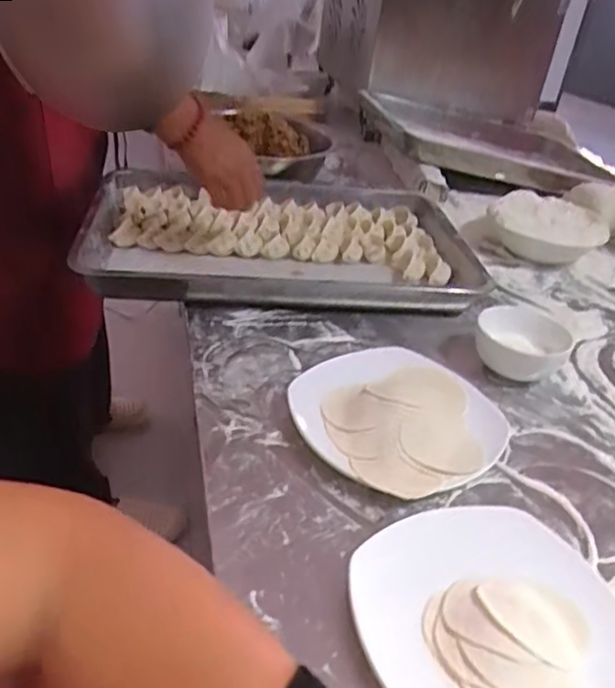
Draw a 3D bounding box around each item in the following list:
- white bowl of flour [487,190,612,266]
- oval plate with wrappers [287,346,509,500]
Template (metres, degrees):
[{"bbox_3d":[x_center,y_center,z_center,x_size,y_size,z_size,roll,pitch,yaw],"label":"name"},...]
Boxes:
[{"bbox_3d":[0.373,-0.182,1.007,0.174,0.069,0.146,16,33,14],"label":"white bowl of flour"},{"bbox_3d":[0.081,0.064,0.594,0.181,0.034,0.175,32,40,34],"label":"oval plate with wrappers"}]

